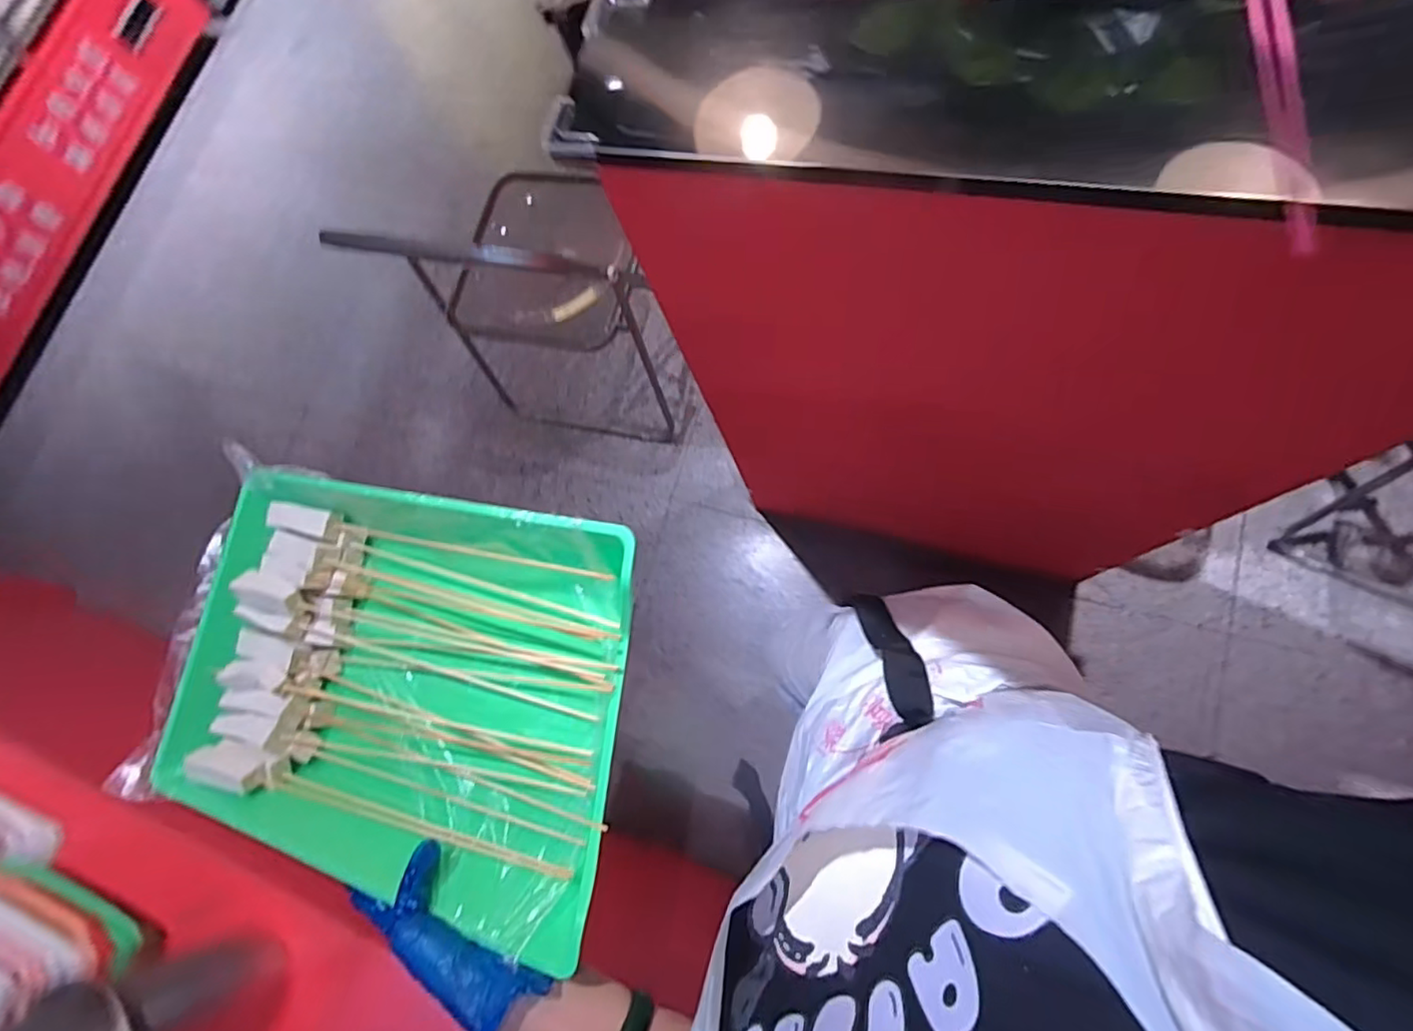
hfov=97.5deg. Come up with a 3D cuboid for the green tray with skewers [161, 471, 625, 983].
[{"bbox_3d":[-0.235,0.117,0.450,0.398,0.093,0.280,4,77,17],"label":"green tray with skewers"}]

